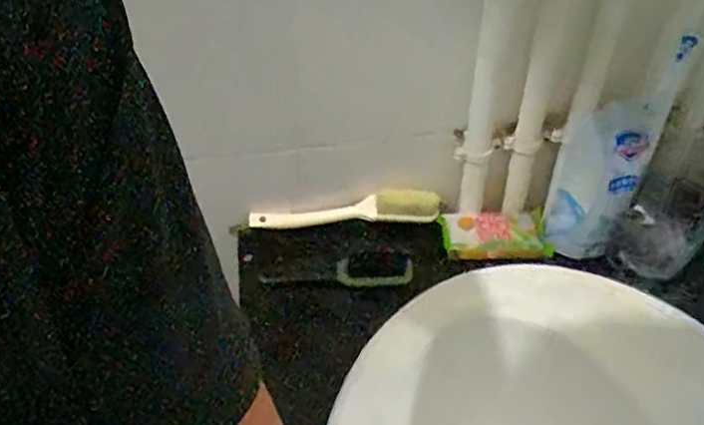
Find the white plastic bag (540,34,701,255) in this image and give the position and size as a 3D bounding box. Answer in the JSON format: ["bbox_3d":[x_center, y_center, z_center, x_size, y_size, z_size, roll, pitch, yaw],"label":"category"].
[{"bbox_3d":[0.265,-0.064,0.658,0.089,0.226,0.083,14,49,14],"label":"white plastic bag"}]

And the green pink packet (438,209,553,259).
[{"bbox_3d":[0.160,0.025,0.709,0.119,0.029,0.054,4,48,5],"label":"green pink packet"}]

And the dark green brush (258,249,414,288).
[{"bbox_3d":[-0.016,0.065,0.715,0.161,0.031,0.038,1,48,2],"label":"dark green brush"}]

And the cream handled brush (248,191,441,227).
[{"bbox_3d":[-0.009,-0.003,0.727,0.218,0.043,0.021,-1,48,0],"label":"cream handled brush"}]

